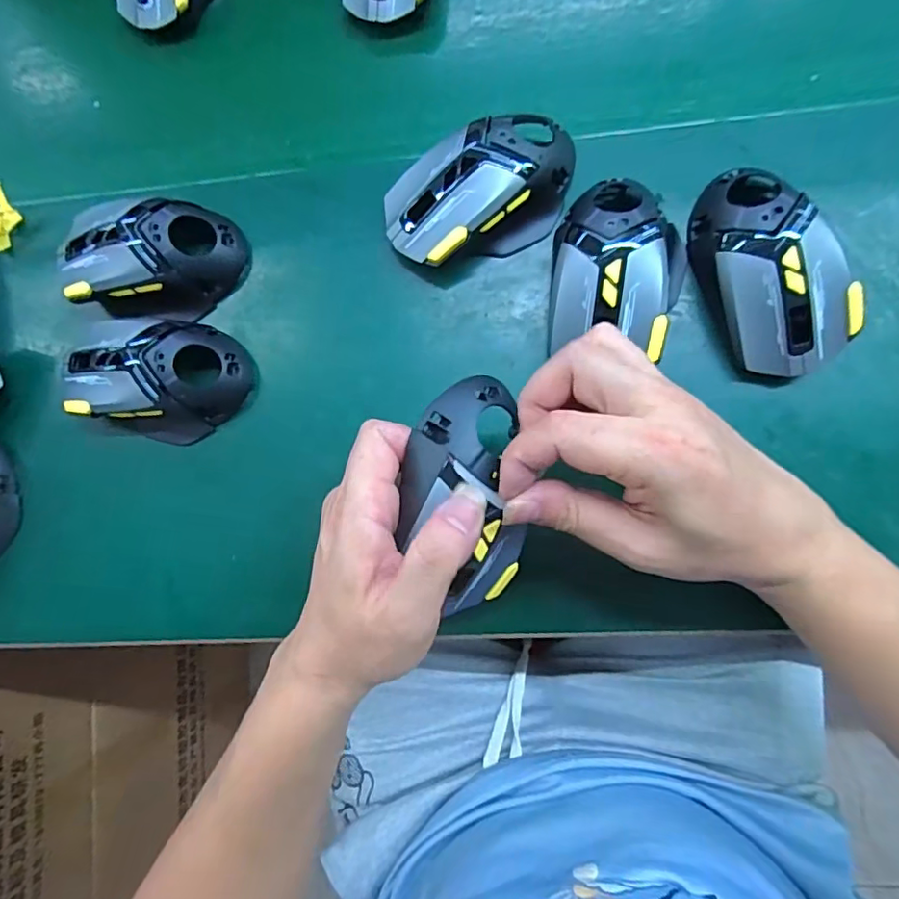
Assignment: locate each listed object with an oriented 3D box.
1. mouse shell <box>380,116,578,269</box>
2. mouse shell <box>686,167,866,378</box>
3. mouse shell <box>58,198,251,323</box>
[{"bbox_3d":[0.021,-0.150,0.335,0.120,0.047,0.068,-26,83,4],"label":"mouse shell"},{"bbox_3d":[0.178,-0.101,0.308,0.076,0.039,0.121,-25,83,4],"label":"mouse shell"},{"bbox_3d":[-0.189,-0.118,0.351,0.111,0.040,0.067,2,86,7],"label":"mouse shell"}]

